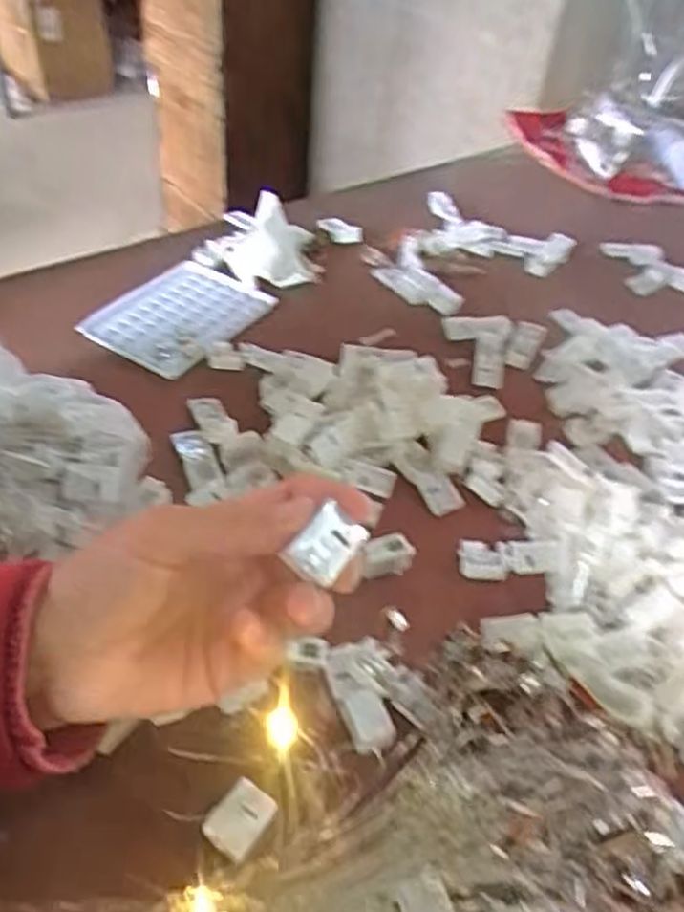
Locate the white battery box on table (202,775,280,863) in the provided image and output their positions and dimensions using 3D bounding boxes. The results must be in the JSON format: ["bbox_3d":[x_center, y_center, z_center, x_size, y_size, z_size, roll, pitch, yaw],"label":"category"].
[{"bbox_3d":[-0.042,0.150,0.304,0.021,0.005,0.027,29,48,22],"label":"white battery box on table"}]

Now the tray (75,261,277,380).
[{"bbox_3d":[-0.126,-0.112,0.574,0.096,0.009,0.129,28,46,16],"label":"tray"}]

